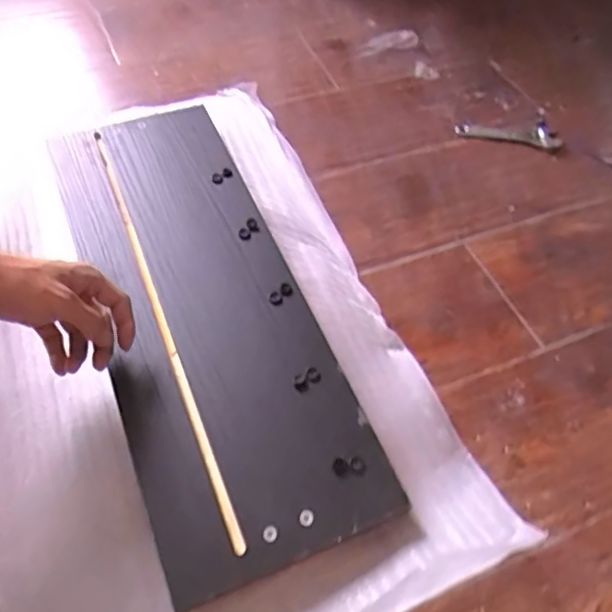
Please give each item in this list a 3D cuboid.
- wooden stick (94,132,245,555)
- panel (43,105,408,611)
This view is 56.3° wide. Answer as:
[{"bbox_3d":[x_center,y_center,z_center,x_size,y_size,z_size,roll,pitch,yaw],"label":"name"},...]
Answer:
[{"bbox_3d":[-0.156,-0.006,0.590,0.012,0.016,0.523,-18,58,-15],"label":"wooden stick"},{"bbox_3d":[-0.117,-0.011,0.598,0.200,0.011,0.555,-19,60,-16],"label":"panel"}]

